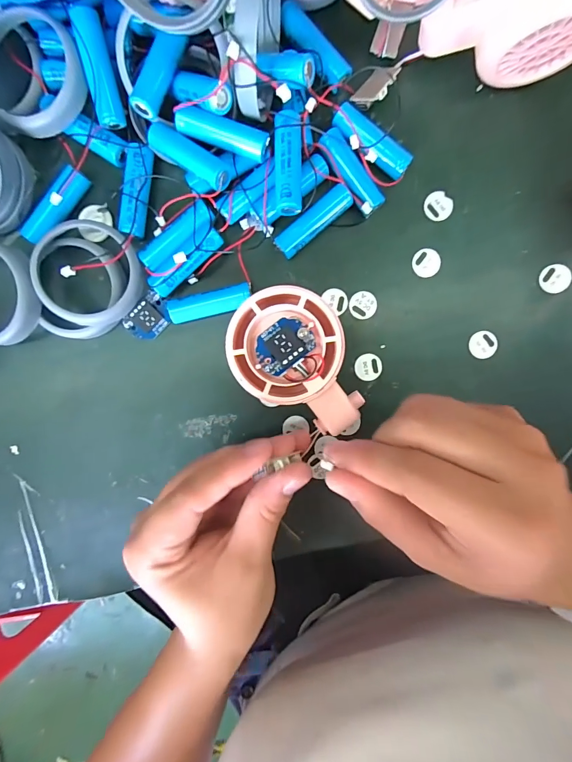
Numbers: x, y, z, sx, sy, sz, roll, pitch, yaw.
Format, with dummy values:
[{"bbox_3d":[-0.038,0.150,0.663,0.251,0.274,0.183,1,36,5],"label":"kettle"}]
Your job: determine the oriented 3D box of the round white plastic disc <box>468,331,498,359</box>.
[{"bbox_3d":[0.120,-0.022,0.222,0.016,0.004,0.016,0,90,7],"label":"round white plastic disc"}]

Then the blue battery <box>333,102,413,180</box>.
[{"bbox_3d":[0.048,-0.135,0.206,0.048,0.010,0.015,36,96,-4],"label":"blue battery"}]

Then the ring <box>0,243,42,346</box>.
[{"bbox_3d":[-0.169,-0.050,0.209,0.057,0.009,0.057,2,102,11],"label":"ring"}]

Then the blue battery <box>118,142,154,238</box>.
[{"bbox_3d":[-0.085,-0.108,0.207,0.013,0.010,0.049,7,97,-1],"label":"blue battery"}]

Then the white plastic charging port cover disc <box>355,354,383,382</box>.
[{"bbox_3d":[0.051,-0.008,0.224,0.016,0.004,0.017,0,93,0],"label":"white plastic charging port cover disc"}]

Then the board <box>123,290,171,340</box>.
[{"bbox_3d":[-0.083,-0.038,0.220,0.028,0.006,0.020,-44,95,5],"label":"board"}]

